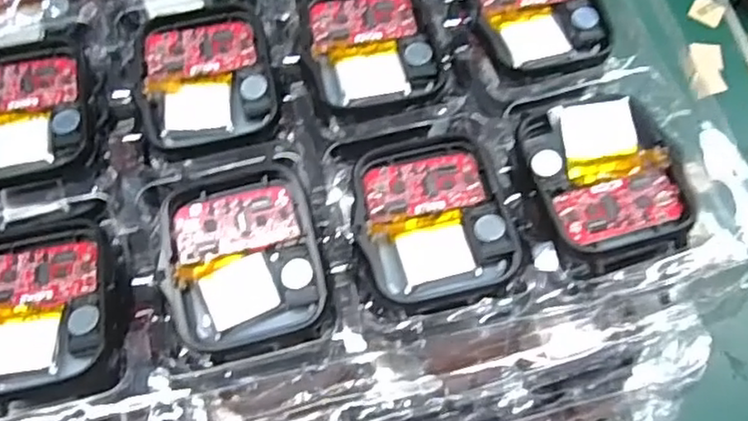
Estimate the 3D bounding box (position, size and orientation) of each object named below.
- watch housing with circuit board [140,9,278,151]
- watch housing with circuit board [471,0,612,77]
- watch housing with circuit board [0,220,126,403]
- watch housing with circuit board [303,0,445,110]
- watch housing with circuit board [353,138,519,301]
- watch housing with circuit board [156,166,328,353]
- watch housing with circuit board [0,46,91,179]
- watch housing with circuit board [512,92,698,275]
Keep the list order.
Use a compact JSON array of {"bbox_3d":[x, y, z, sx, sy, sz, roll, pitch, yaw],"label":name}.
[{"bbox_3d":[-0.048,-0.039,0.186,0.035,0.006,0.041,-11,69,-6],"label":"watch housing with circuit board"},{"bbox_3d":[0.047,-0.060,0.192,0.036,0.006,0.043,-9,69,-5],"label":"watch housing with circuit board"},{"bbox_3d":[-0.083,0.023,0.162,0.040,0.010,0.048,-15,69,-7],"label":"watch housing with circuit board"},{"bbox_3d":[-0.002,-0.049,0.190,0.036,0.006,0.042,-11,69,-6],"label":"watch housing with circuit board"},{"bbox_3d":[0.014,0.001,0.168,0.037,0.008,0.042,-12,69,-6],"label":"watch housing with circuit board"},{"bbox_3d":[-0.033,0.012,0.163,0.037,0.010,0.042,-11,69,-6],"label":"watch housing with circuit board"},{"bbox_3d":[-0.098,-0.029,0.182,0.036,0.005,0.039,-10,69,-5],"label":"watch housing with circuit board"},{"bbox_3d":[0.060,-0.008,0.169,0.036,0.005,0.045,-14,69,-7],"label":"watch housing with circuit board"}]

